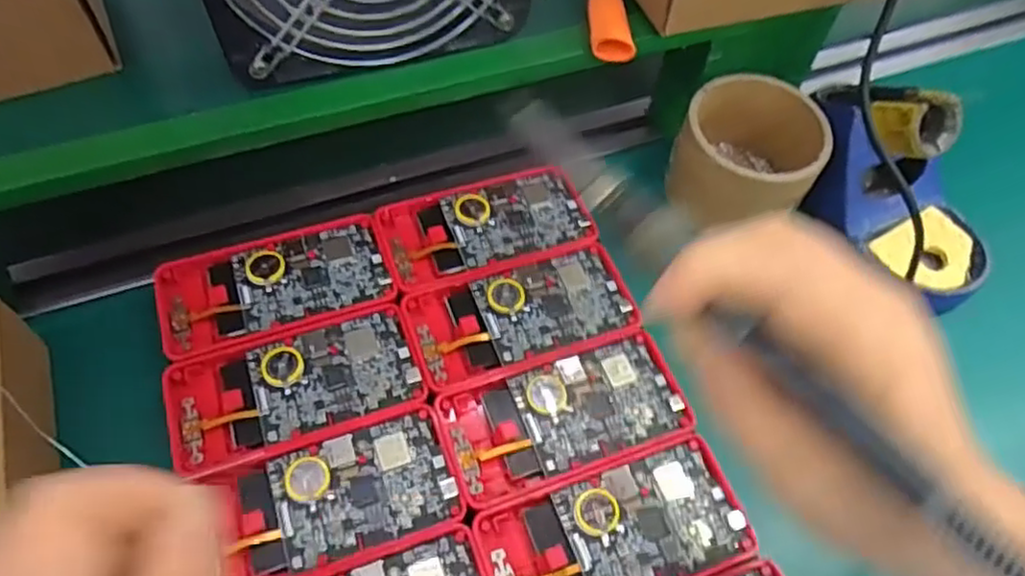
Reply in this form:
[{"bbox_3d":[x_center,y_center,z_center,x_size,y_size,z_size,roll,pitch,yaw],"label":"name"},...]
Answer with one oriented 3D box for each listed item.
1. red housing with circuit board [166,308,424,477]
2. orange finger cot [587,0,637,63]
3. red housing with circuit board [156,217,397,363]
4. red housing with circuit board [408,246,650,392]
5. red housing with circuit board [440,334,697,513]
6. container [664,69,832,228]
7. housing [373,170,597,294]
[{"bbox_3d":[-0.109,0.049,0.351,0.121,0.011,0.066,-19,61,-15],"label":"red housing with circuit board"},{"bbox_3d":[0.051,-0.141,0.368,0.023,0.014,0.043,-4,58,-6],"label":"orange finger cot"},{"bbox_3d":[-0.131,-0.004,0.384,0.121,0.009,0.064,-16,60,-13],"label":"red housing with circuit board"},{"bbox_3d":[0.005,0.013,0.380,0.120,0.007,0.059,-17,60,-13],"label":"red housing with circuit board"},{"bbox_3d":[0.028,0.063,0.350,0.121,0.006,0.059,-16,60,-13],"label":"red housing with circuit board"},{"bbox_3d":[0.141,-0.081,0.431,0.083,0.060,0.082,1,58,-2],"label":"container"},{"bbox_3d":[-0.015,-0.038,0.412,0.121,0.008,0.065,-17,60,-13],"label":"housing"}]

